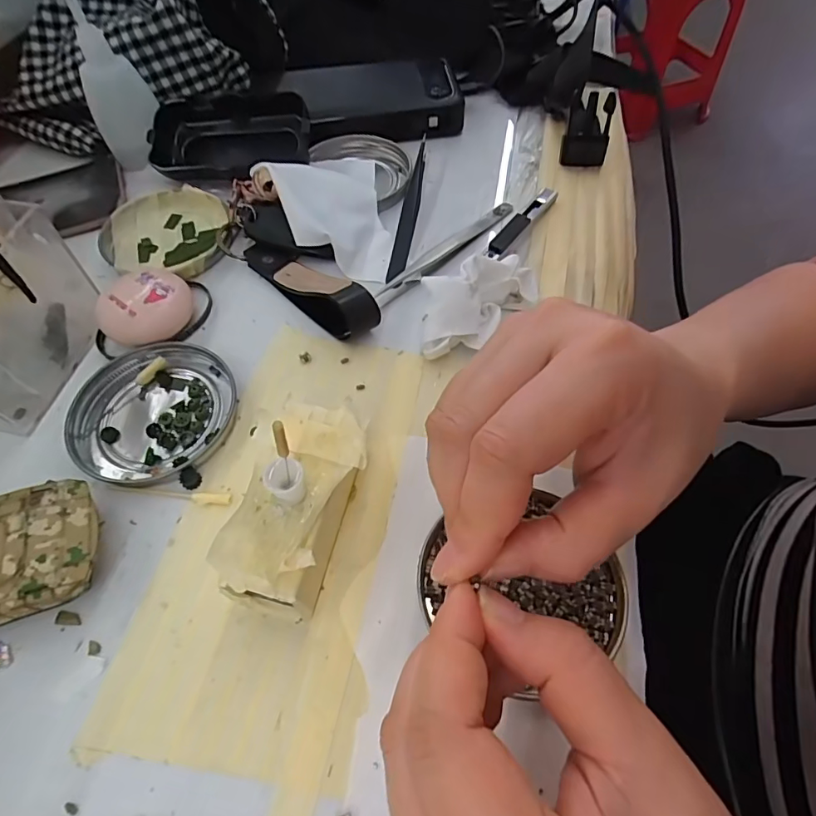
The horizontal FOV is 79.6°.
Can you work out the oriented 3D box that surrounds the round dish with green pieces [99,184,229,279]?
[{"bbox_3d":[-0.155,-0.111,0.313,0.077,0.013,0.077,-1,59,1],"label":"round dish with green pieces"}]

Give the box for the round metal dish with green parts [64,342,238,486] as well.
[{"bbox_3d":[-0.128,0.001,0.246,0.075,0.008,0.076,-1,59,1],"label":"round metal dish with green parts"}]

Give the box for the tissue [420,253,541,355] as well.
[{"bbox_3d":[0.036,-0.058,0.265,0.075,0.025,0.037,-38,65,-19],"label":"tissue"}]

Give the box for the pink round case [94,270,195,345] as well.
[{"bbox_3d":[-0.141,-0.052,0.268,0.048,0.024,0.039,-38,65,-19],"label":"pink round case"}]

